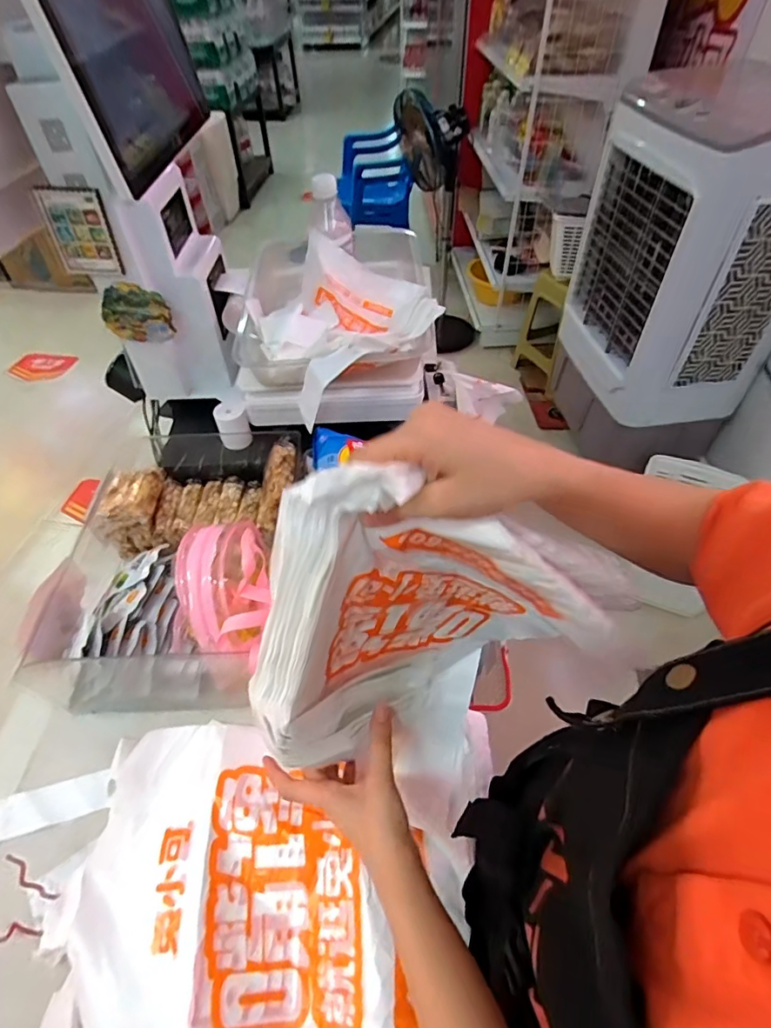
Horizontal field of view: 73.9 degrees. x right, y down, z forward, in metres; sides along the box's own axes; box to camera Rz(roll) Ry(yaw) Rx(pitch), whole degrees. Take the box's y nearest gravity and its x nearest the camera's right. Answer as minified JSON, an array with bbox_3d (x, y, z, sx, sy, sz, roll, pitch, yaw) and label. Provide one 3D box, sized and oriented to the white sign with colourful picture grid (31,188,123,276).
[{"bbox_3d":[-0.374,-0.346,0.628,0.073,0.095,0.020,6,52,7],"label":"white sign with colourful picture grid"}]

